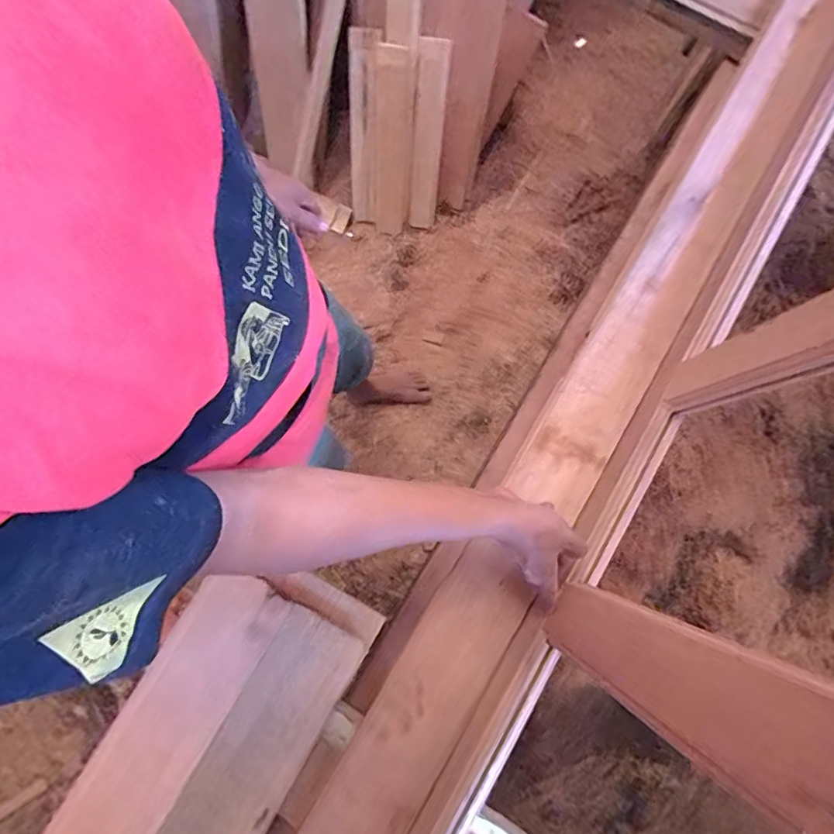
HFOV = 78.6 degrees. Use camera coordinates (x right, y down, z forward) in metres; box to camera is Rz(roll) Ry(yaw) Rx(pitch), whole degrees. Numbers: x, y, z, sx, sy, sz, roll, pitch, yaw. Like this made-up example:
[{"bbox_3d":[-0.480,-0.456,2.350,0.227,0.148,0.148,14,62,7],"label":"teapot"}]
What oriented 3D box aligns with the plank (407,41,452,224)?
[{"bbox_3d":[0.026,-0.723,1.344,0.072,0.438,0.030,8,43,3],"label":"plank"}]

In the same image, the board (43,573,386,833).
[{"bbox_3d":[-0.251,0.392,0.589,0.210,0.017,0.462,30,81,6],"label":"board"}]

